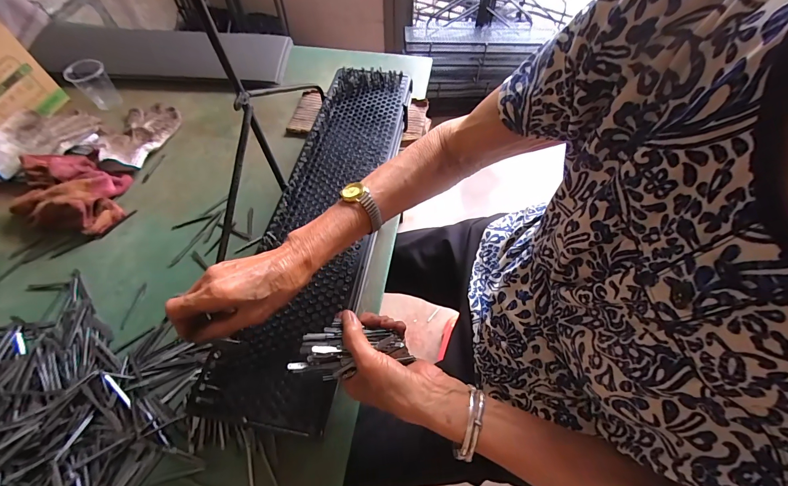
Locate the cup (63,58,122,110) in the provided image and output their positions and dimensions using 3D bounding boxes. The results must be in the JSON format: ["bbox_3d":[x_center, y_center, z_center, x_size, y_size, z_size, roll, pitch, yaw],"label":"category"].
[{"bbox_3d":[-0.601,-0.322,0.678,0.066,0.071,0.060,-31,63,-17],"label":"cup"}]

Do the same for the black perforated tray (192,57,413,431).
[{"bbox_3d":[-0.093,-0.060,0.498,0.152,0.033,0.587,7,60,5],"label":"black perforated tray"}]

